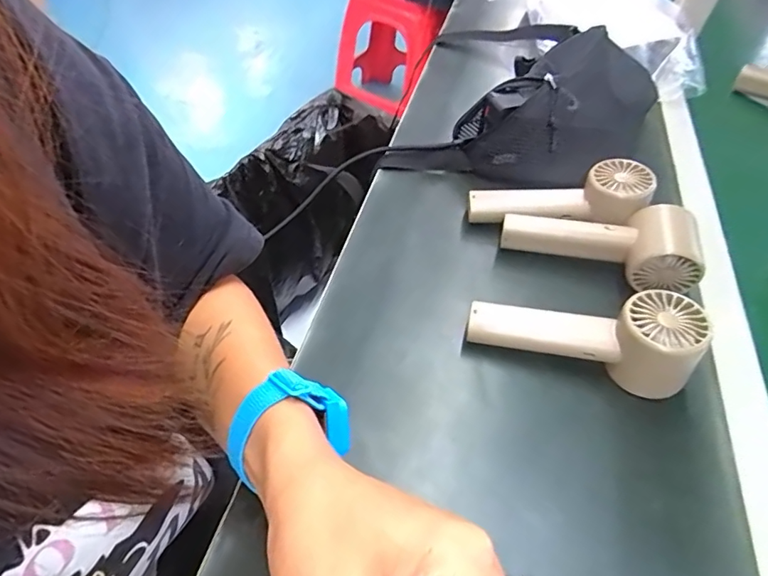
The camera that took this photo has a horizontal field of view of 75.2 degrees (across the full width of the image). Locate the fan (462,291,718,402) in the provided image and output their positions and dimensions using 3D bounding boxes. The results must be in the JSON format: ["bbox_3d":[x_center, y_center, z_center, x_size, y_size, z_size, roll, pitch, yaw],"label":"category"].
[{"bbox_3d":[0.144,0.036,0.370,0.157,0.057,0.054,6,49,20],"label":"fan"}]

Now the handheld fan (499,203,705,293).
[{"bbox_3d":[0.179,-0.037,0.420,0.151,0.063,0.056,12,51,4],"label":"handheld fan"}]

